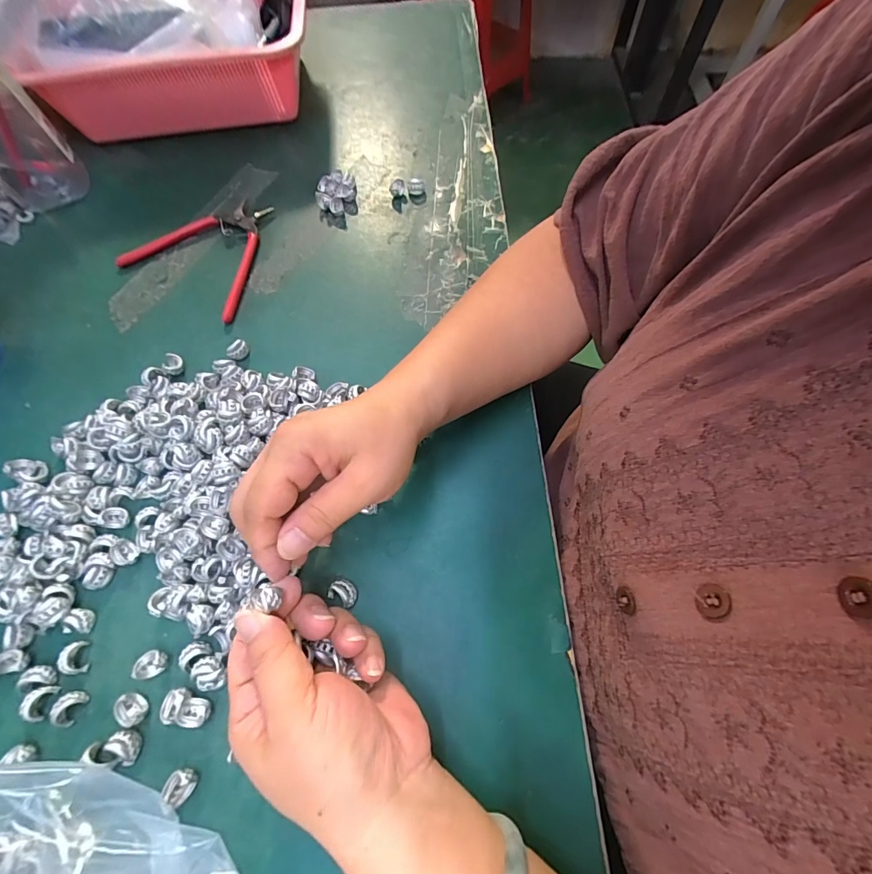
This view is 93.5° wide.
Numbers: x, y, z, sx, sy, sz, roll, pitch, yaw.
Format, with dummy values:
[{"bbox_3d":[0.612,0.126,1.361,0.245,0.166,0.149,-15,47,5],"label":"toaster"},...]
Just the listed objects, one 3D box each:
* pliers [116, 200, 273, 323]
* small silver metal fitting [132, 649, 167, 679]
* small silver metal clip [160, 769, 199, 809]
[{"bbox_3d":[-0.206,-0.180,0.392,0.138,0.012,0.126,30,70,15],"label":"pliers"},{"bbox_3d":[-0.171,0.137,0.248,0.017,0.011,0.014,-19,66,-7],"label":"small silver metal fitting"},{"bbox_3d":[-0.137,0.189,0.222,0.013,0.014,0.016,30,70,14],"label":"small silver metal clip"}]

